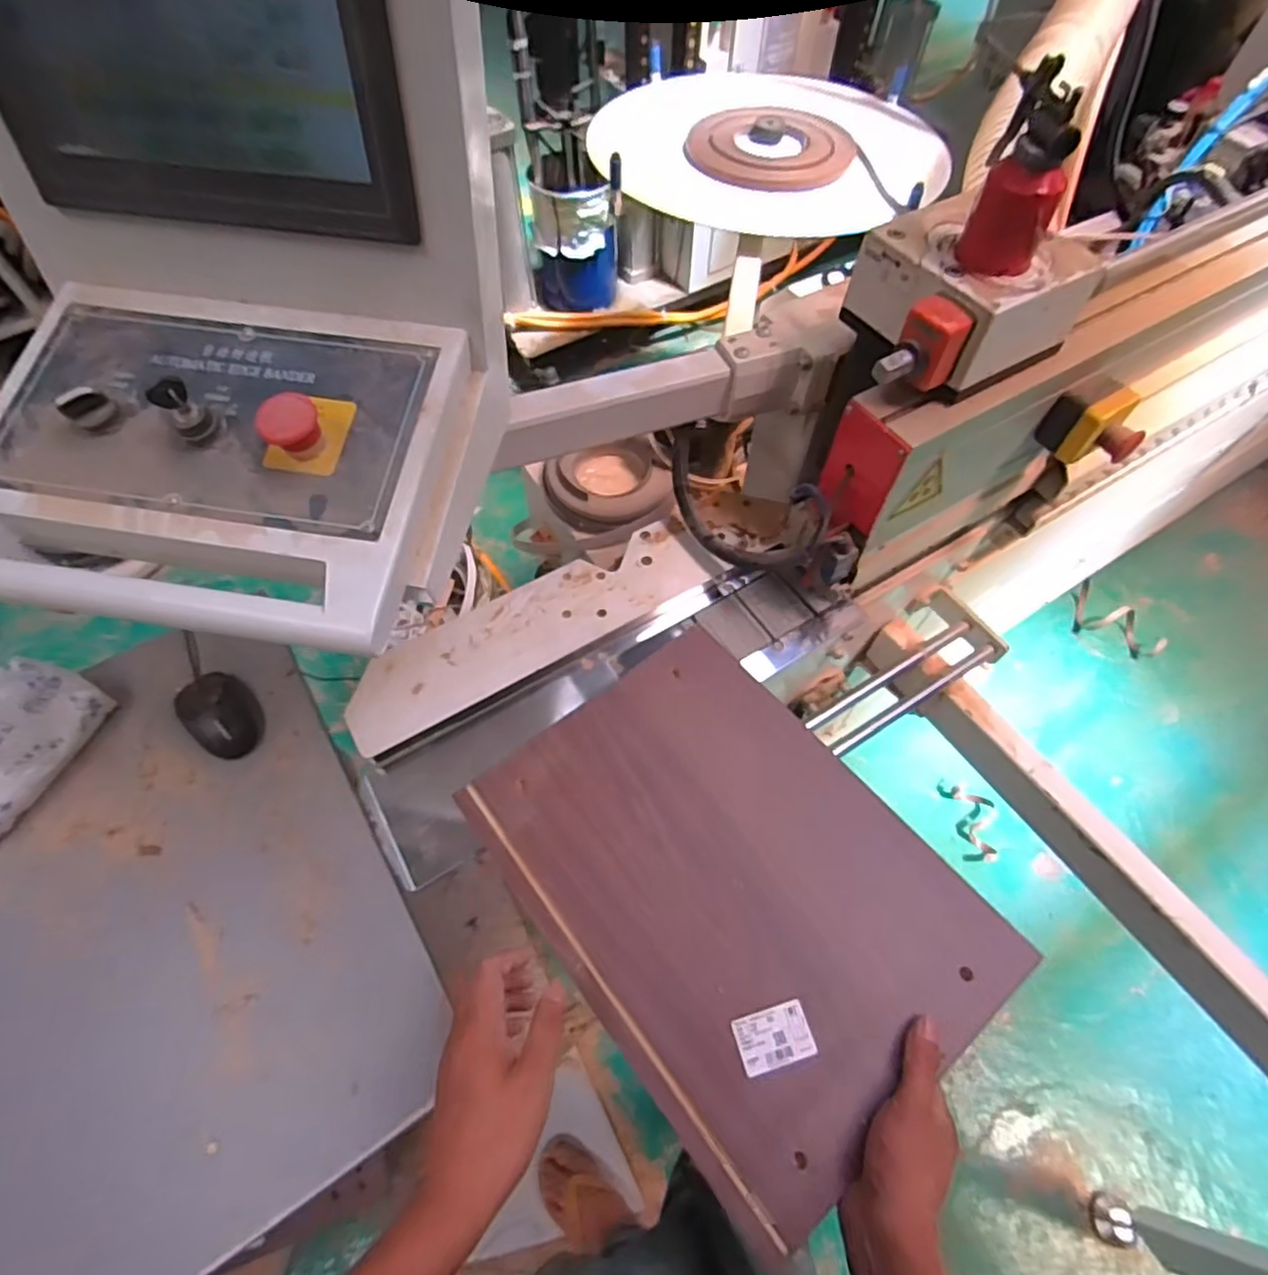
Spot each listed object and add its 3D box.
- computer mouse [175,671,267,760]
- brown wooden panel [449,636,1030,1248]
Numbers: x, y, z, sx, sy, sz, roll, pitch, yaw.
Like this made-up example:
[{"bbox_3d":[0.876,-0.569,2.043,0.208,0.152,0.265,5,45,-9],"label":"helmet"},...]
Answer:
[{"bbox_3d":[-0.447,0.080,0.704,0.069,0.031,0.108,-39,65,-20],"label":"computer mouse"},{"bbox_3d":[0.085,0.213,0.602,0.318,0.015,0.429,-36,64,-19],"label":"brown wooden panel"}]

